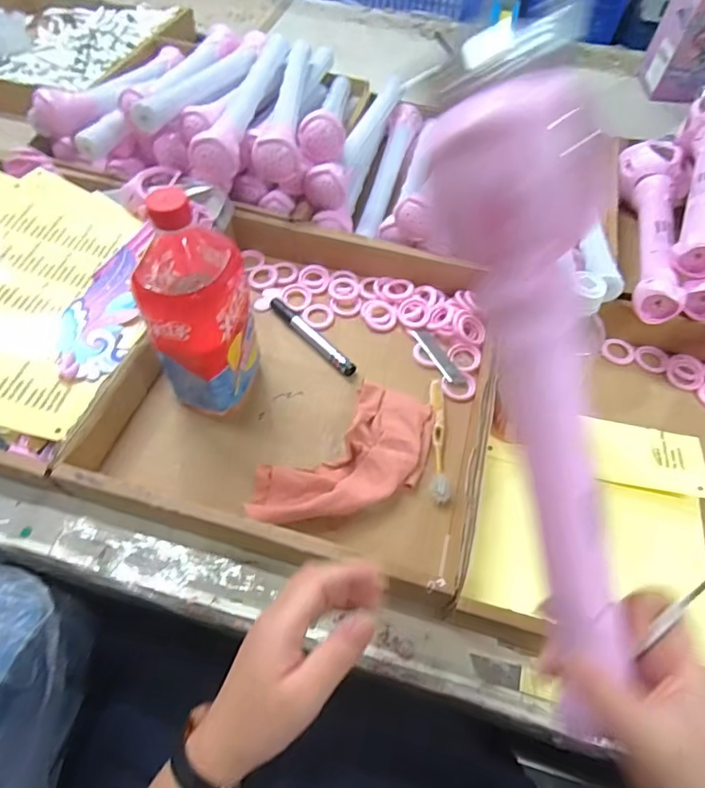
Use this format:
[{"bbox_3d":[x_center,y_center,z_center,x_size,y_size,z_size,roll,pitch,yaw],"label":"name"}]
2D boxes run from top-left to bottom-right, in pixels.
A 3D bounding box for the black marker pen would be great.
[{"bbox_3d":[-0.048,-0.067,0.563,0.017,0.013,0.135,-38,66,-24],"label":"black marker pen"}]

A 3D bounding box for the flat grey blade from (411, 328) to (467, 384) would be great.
[{"bbox_3d":[0.095,-0.041,0.556,0.018,0.004,0.085,-31,62,-2],"label":"flat grey blade"}]

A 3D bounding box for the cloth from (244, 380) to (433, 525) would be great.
[{"bbox_3d":[-0.002,0.061,0.468,0.105,0.032,0.197,40,64,21],"label":"cloth"}]

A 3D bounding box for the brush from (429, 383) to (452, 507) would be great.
[{"bbox_3d":[0.084,0.042,0.499,0.019,0.014,0.135,2,57,-1],"label":"brush"}]

